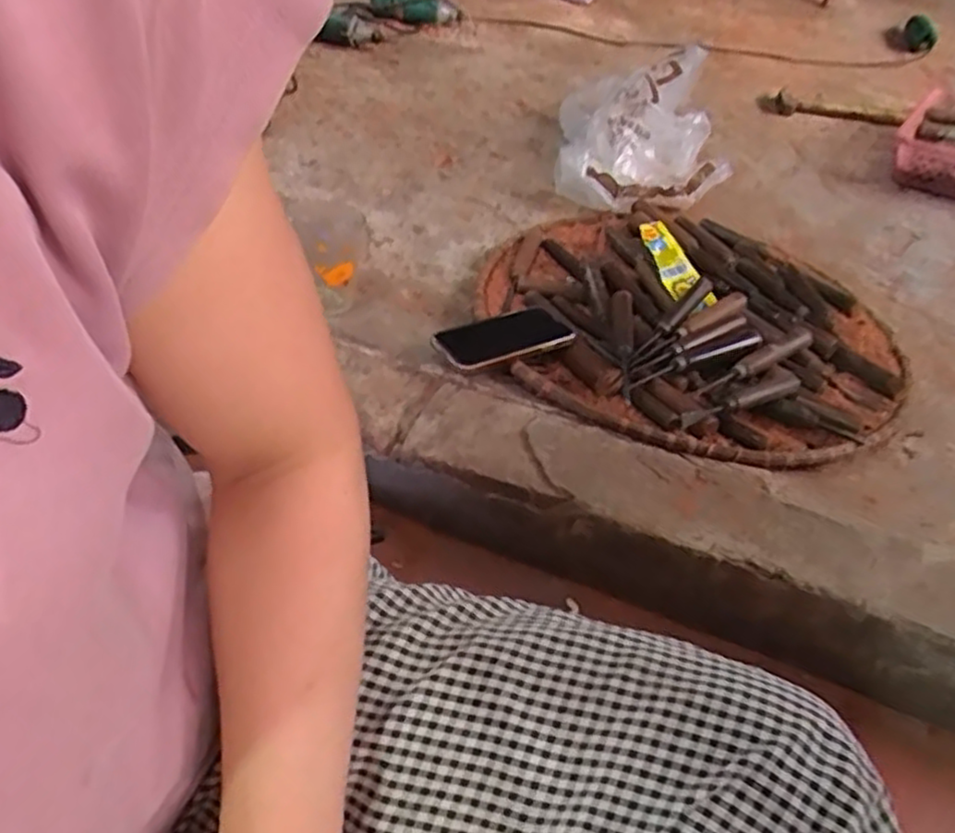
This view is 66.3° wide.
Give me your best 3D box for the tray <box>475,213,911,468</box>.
[{"bbox_3d":[0.256,-0.127,0.873,0.493,0.076,0.509,19,47,13],"label":"tray"}]

